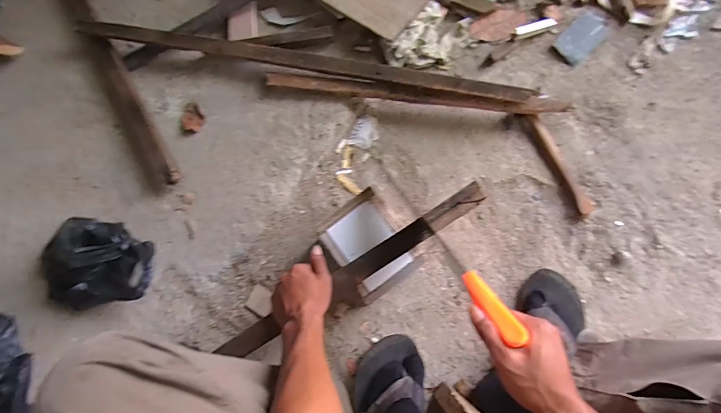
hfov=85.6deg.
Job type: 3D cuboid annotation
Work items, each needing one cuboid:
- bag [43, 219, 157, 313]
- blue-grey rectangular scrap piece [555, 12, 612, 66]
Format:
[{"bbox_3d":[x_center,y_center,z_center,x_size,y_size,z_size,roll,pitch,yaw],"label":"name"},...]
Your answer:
[{"bbox_3d":[-0.450,0.087,0.663,0.200,0.107,0.159,-9,79,-2],"label":"bag"},{"bbox_3d":[0.464,-0.354,0.816,0.069,0.011,0.121,44,82,8],"label":"blue-grey rectangular scrap piece"}]

